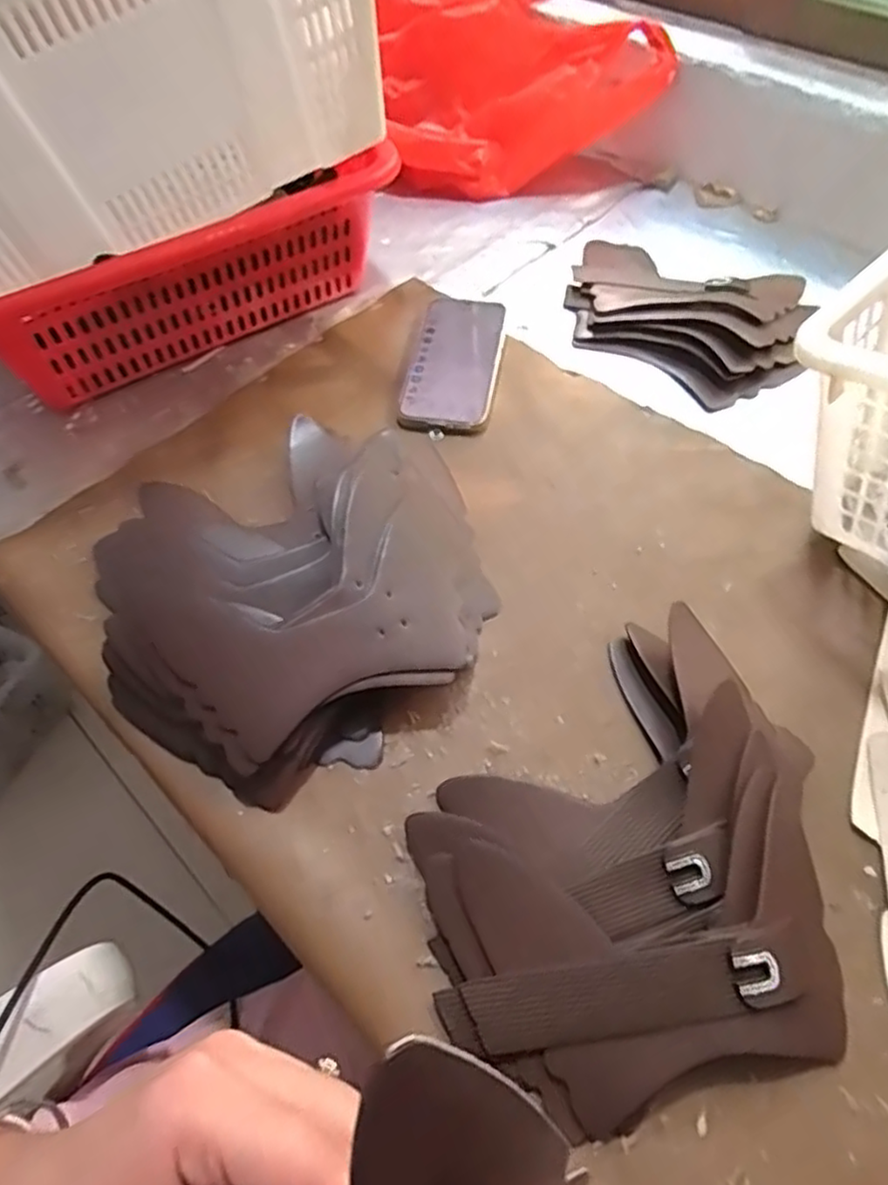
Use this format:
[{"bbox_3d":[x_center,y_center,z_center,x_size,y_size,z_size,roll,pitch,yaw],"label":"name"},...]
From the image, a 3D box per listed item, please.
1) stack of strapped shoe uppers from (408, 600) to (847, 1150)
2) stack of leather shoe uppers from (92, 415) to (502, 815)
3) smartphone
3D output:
[{"bbox_3d":[0.109,0.144,0.357,0.241,0.035,0.199,-34,63,-19],"label":"stack of strapped shoe uppers"},{"bbox_3d":[-0.091,-0.010,0.453,0.270,0.050,0.243,-28,61,-16],"label":"stack of leather shoe uppers"},{"bbox_3d":[0.010,-0.200,0.594,0.079,0.016,0.160,7,58,6],"label":"smartphone"}]

